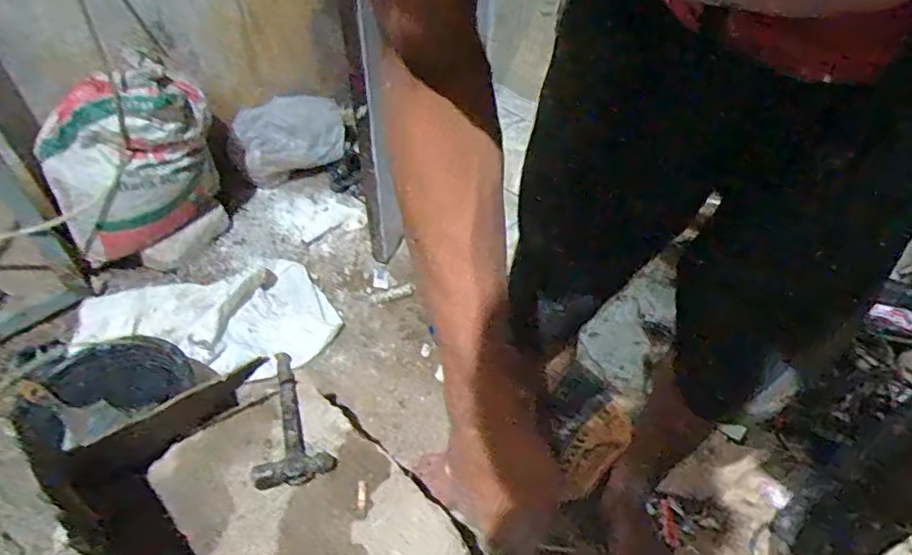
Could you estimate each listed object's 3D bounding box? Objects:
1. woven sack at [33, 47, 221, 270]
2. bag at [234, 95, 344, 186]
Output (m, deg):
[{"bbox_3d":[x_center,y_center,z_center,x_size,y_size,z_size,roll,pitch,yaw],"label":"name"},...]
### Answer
[{"bbox_3d":[-0.650,-0.223,1.193,0.326,0.348,0.178,-24,51,-22],"label":"woven sack"},{"bbox_3d":[-0.420,-0.348,1.491,0.284,0.156,0.117,-18,49,-17],"label":"bag"}]

